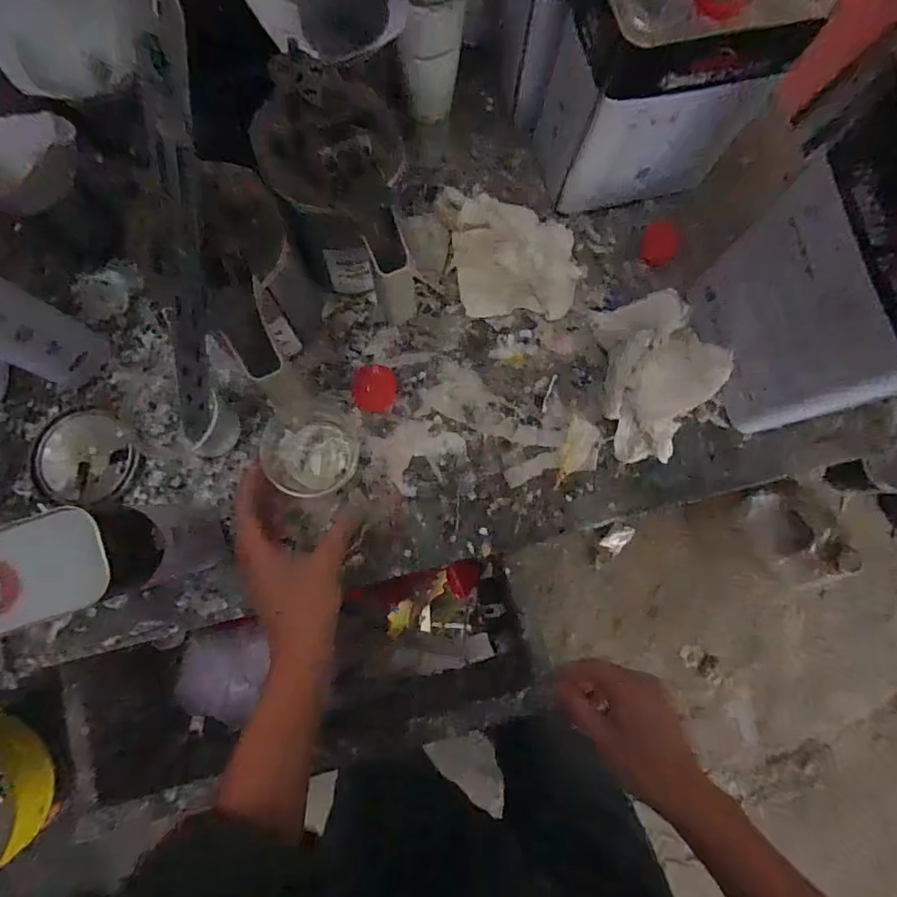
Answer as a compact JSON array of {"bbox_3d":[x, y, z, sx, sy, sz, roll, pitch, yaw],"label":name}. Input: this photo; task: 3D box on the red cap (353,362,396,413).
[{"bbox_3d":[-0.069,-0.057,0.490,0.040,0.008,0.044,0,81,-1],"label":"red cap"}]

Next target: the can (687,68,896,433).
[{"bbox_3d":[0.313,-0.126,0.391,0.121,0.267,0.171,-18,84,-5],"label":"can"}]

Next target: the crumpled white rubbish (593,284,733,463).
[{"bbox_3d":[0.200,-0.072,0.489,0.106,0.049,0.157,-10,83,-4],"label":"crumpled white rubbish"}]

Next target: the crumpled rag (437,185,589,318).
[{"bbox_3d":[0.058,-0.185,0.505,0.132,0.030,0.106,3,81,-1],"label":"crumpled rag"}]

